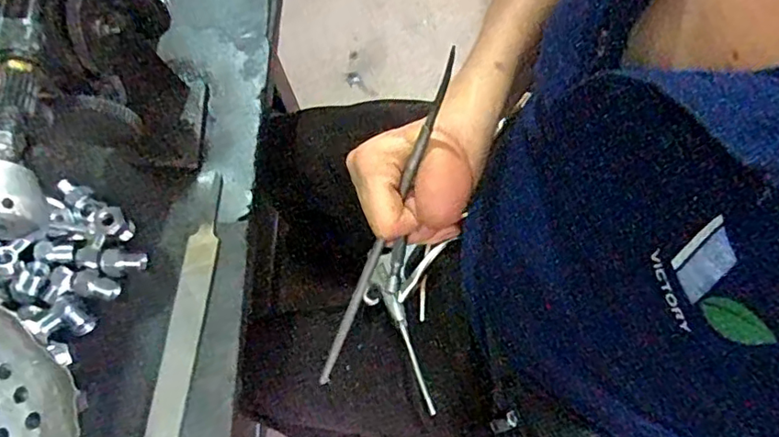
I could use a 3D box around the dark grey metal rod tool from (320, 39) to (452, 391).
[{"bbox_3d":[-0.006,0.014,0.343,0.007,0.235,0.005,26,27,7],"label":"dark grey metal rod tool"}]

